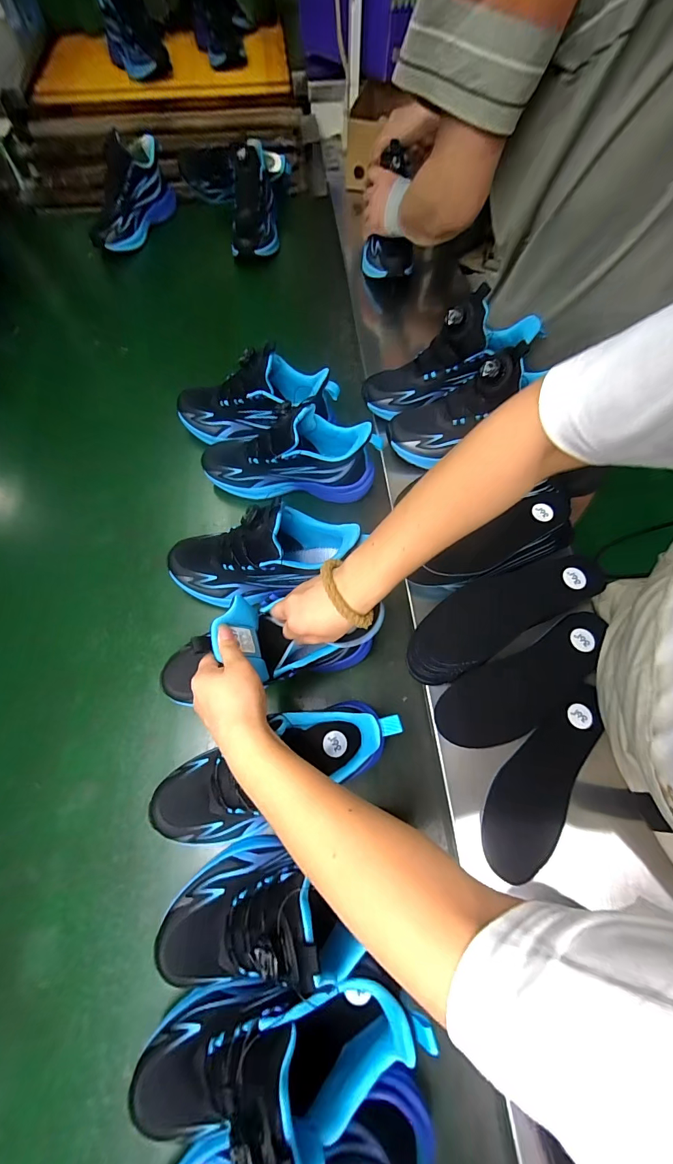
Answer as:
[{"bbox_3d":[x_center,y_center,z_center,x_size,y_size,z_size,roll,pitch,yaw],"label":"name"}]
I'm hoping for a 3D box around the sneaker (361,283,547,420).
[{"bbox_3d":[0.157,-0.329,0.545,0.250,0.108,0.074,-23,68,20],"label":"sneaker"}]

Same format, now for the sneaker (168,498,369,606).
[{"bbox_3d":[-0.096,-0.034,0.467,0.233,0.161,0.084,-2,68,-2],"label":"sneaker"}]

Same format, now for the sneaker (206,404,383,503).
[{"bbox_3d":[-0.069,-0.187,0.541,0.247,0.139,0.081,4,68,0],"label":"sneaker"}]

